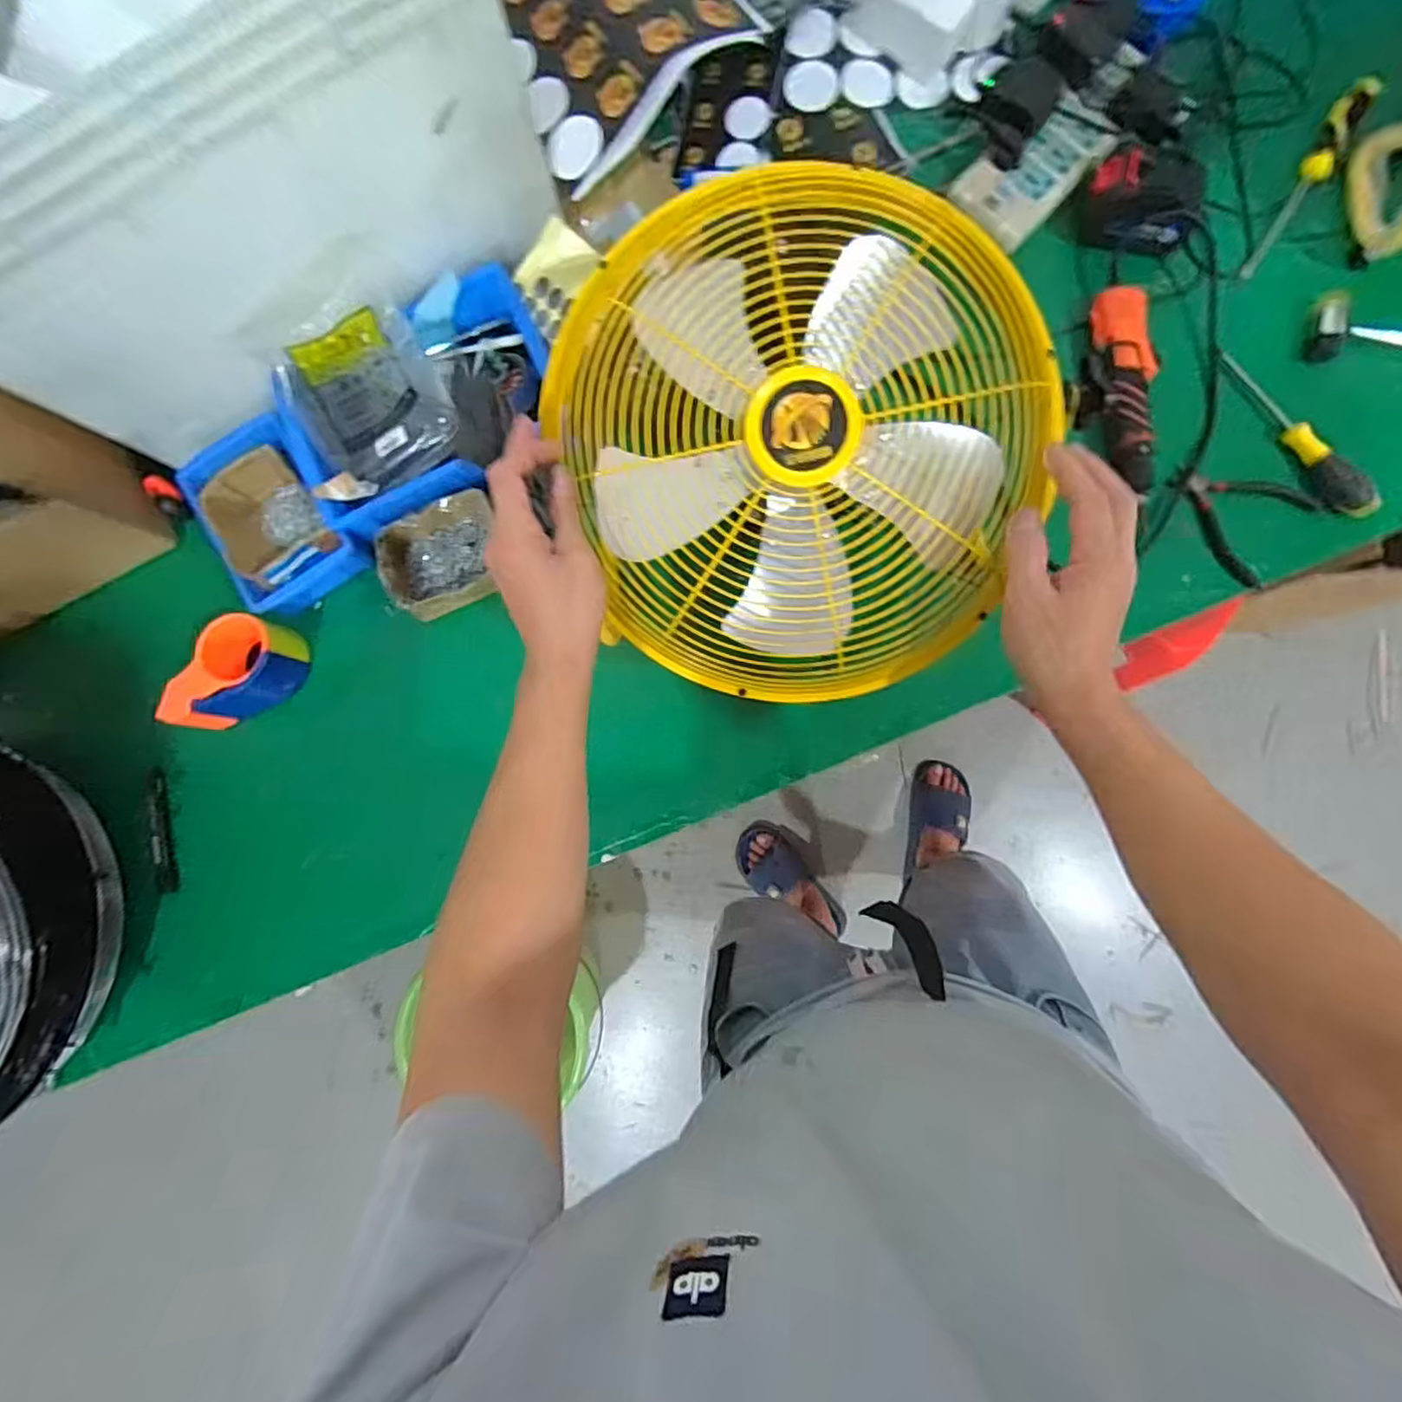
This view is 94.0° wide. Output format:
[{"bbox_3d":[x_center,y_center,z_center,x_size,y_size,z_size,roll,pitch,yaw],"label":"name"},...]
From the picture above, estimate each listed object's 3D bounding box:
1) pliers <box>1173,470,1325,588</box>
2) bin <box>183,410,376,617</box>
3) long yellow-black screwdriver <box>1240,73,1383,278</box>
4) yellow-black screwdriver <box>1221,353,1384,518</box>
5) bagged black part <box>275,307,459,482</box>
[{"bbox_3d":[0.571,-0.203,0.700,0.134,0.020,0.106,39,89,7],"label":"pliers"},{"bbox_3d":[-0.486,-0.214,0.744,0.148,0.057,0.206,-40,83,0],"label":"bin"},{"bbox_3d":[0.672,-0.575,0.718,0.030,0.021,0.249,29,88,7],"label":"long yellow-black screwdriver"},{"bbox_3d":[0.634,-0.284,0.697,0.042,0.028,0.219,-33,83,1],"label":"yellow-black screwdriver"},{"bbox_3d":[-0.359,-0.327,0.715,0.154,0.052,0.164,-31,83,2],"label":"bagged black part"}]

